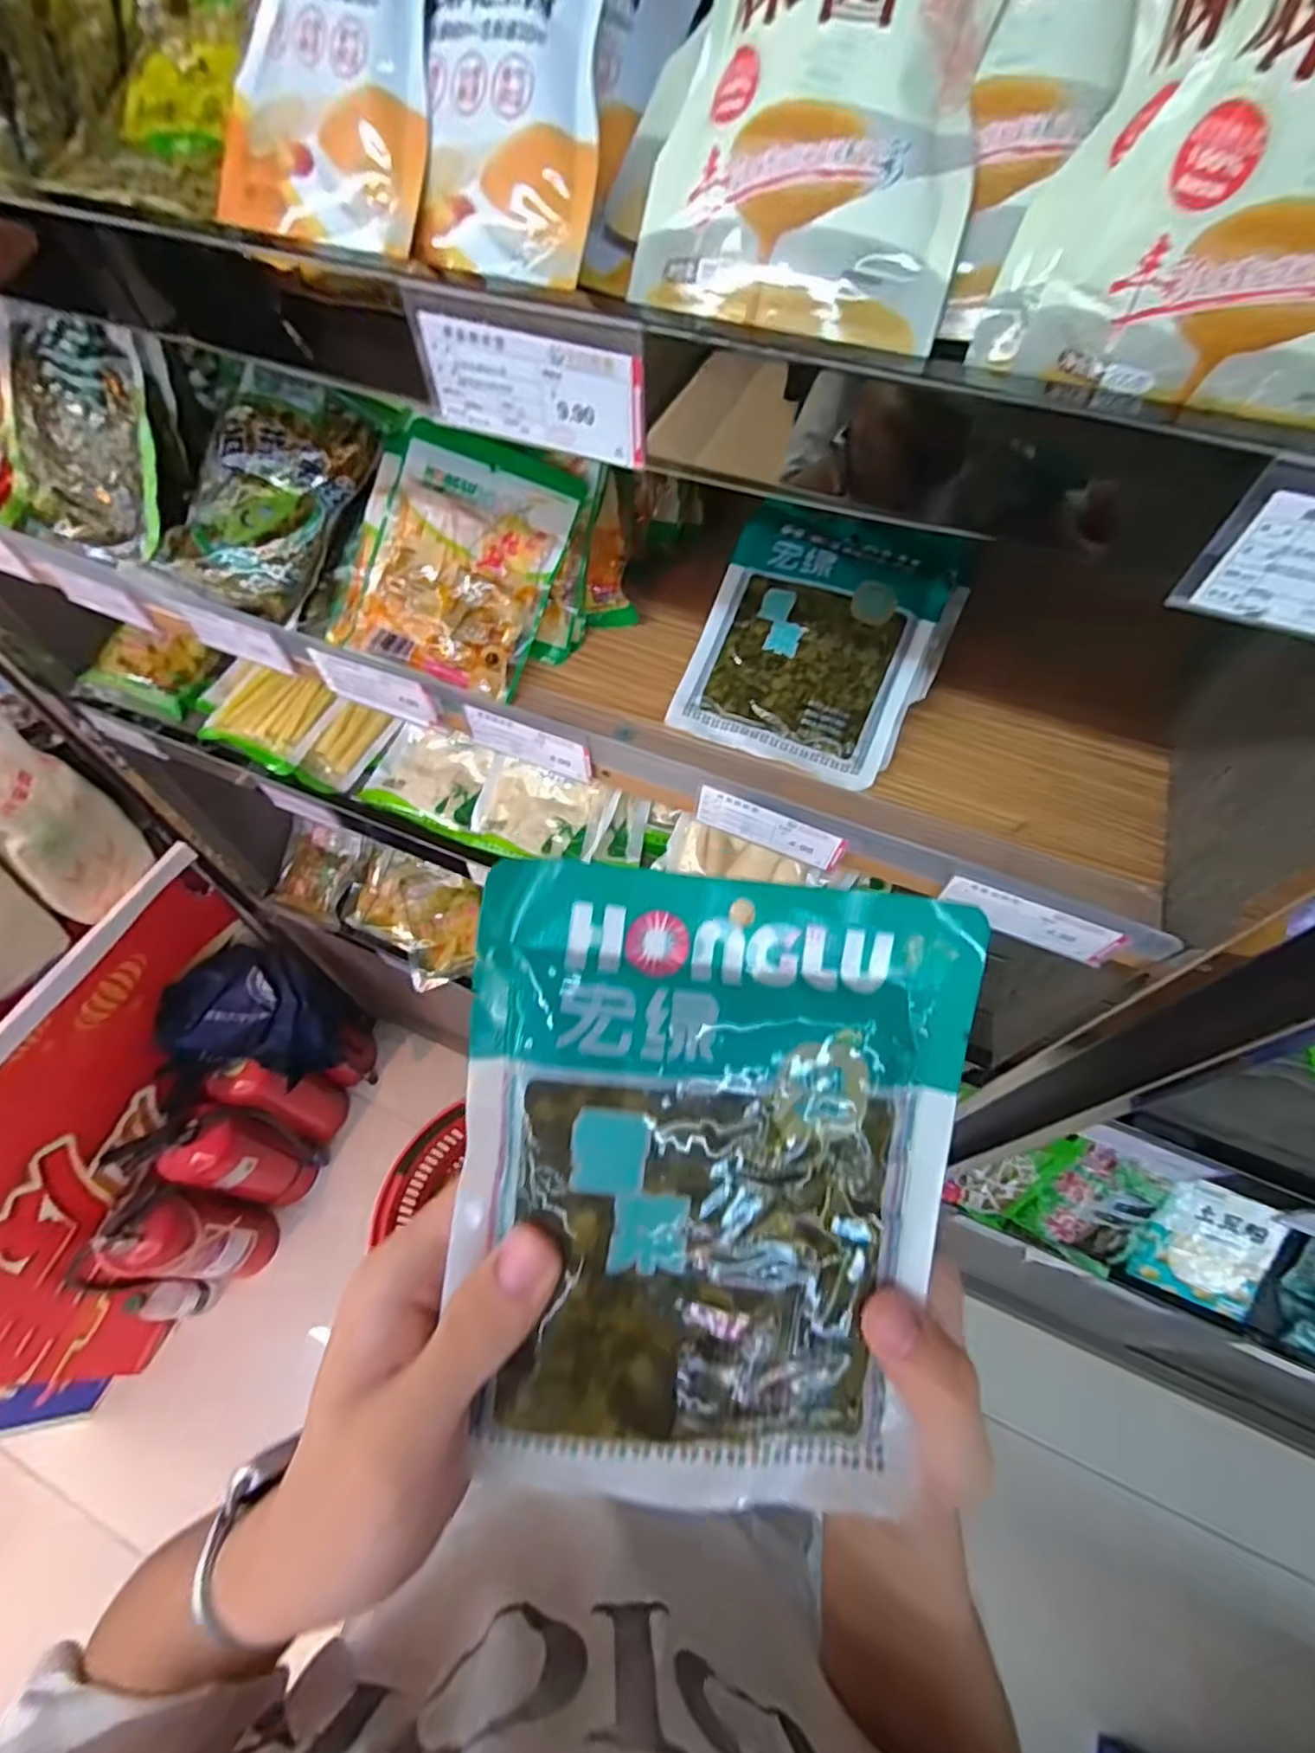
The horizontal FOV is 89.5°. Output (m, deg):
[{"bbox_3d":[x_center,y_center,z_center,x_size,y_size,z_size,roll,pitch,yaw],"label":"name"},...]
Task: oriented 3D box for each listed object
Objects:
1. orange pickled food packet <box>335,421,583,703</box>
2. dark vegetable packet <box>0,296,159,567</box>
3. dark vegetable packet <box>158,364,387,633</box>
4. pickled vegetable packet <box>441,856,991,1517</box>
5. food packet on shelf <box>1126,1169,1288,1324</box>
[{"bbox_3d":[-0.139,-0.222,0.470,0.132,0.014,0.163,22,94,2],"label":"orange pickled food packet"},{"bbox_3d":[-0.466,-0.347,0.524,0.146,0.163,0.020,17,23,7],"label":"dark vegetable packet"},{"bbox_3d":[-0.295,-0.288,0.503,0.125,0.024,0.169,31,94,2],"label":"dark vegetable packet"},{"bbox_3d":[0.017,0.091,0.194,0.142,0.010,0.179,7,90,-8],"label":"pickled vegetable packet"},{"bbox_3d":[0.702,0.471,0.844,0.135,0.017,0.153,18,98,18],"label":"food packet on shelf"}]

